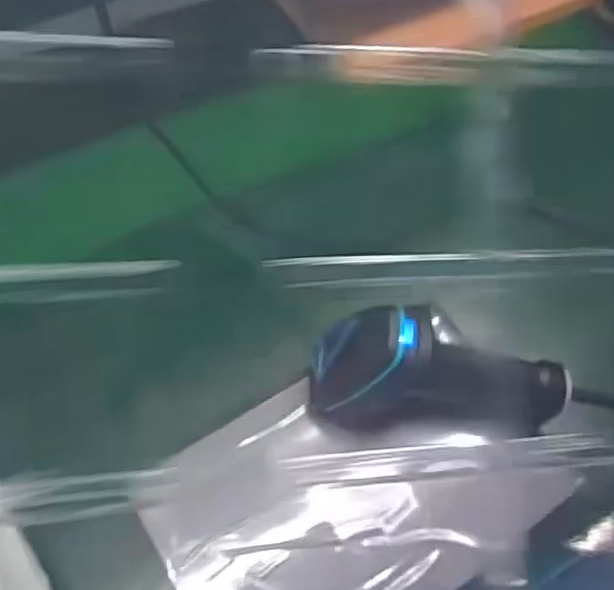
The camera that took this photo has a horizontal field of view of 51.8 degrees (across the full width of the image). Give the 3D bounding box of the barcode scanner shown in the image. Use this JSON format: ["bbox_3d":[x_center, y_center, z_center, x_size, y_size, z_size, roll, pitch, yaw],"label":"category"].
[{"bbox_3d":[0.089,0.051,0.415,0.173,0.095,0.052,4,56,0],"label":"barcode scanner"}]

